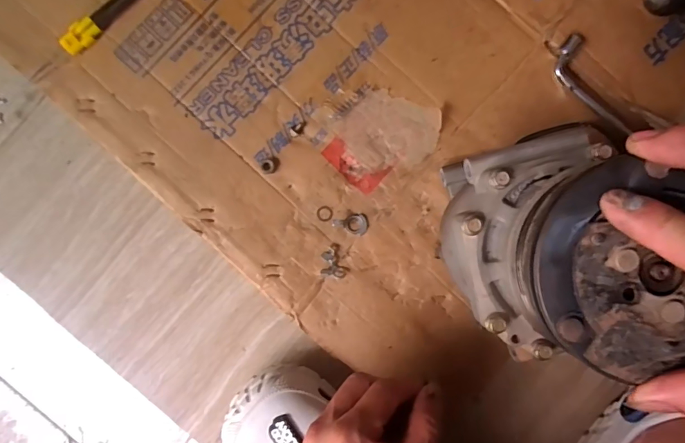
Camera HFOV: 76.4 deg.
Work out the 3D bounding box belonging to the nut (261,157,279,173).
[{"bbox_3d":[-0.063,-0.049,0.381,0.016,0.007,0.013,-37,92,1],"label":"nut"}]

